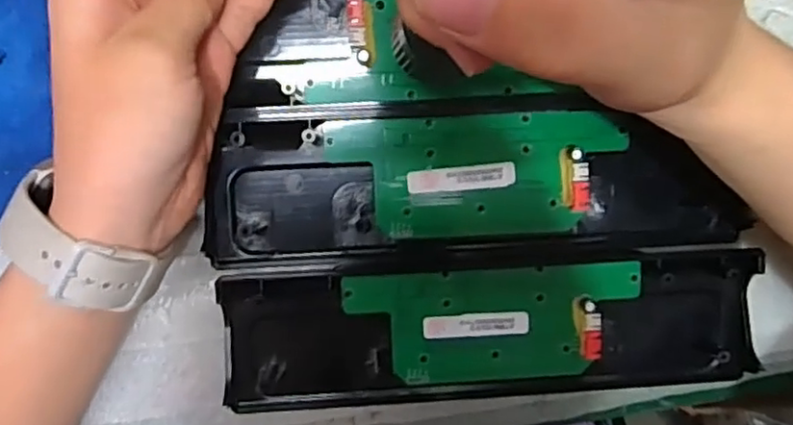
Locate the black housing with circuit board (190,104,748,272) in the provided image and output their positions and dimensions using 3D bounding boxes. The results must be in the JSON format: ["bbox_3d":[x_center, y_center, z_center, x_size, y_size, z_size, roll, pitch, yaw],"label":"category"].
[{"bbox_3d":[0.036,-0.014,0.297,0.237,0.016,0.068,-2,95,-3],"label":"black housing with circuit board"}]

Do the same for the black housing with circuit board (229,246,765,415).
[{"bbox_3d":[0.046,0.056,0.305,0.243,0.020,0.064,-3,96,-3],"label":"black housing with circuit board"}]

